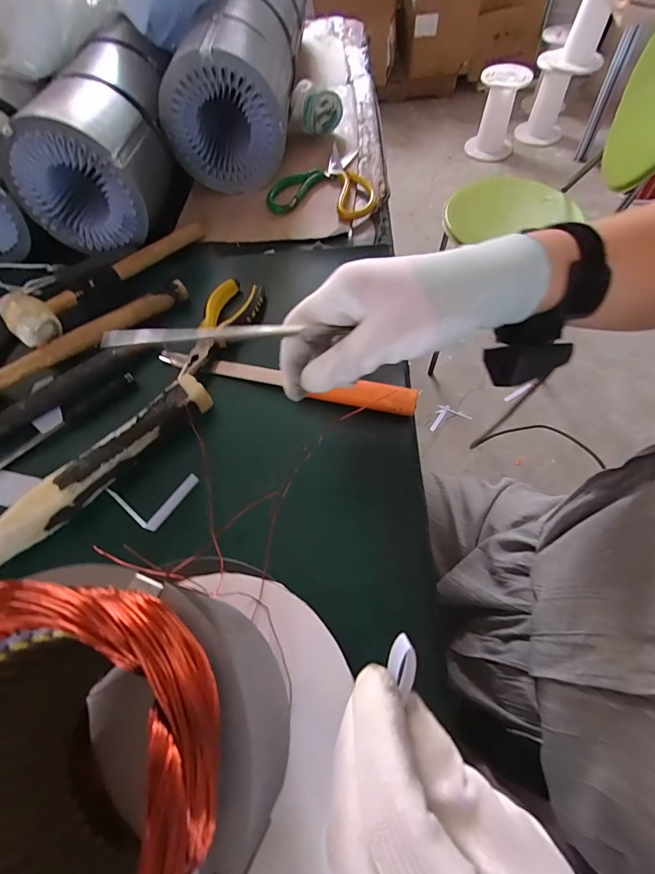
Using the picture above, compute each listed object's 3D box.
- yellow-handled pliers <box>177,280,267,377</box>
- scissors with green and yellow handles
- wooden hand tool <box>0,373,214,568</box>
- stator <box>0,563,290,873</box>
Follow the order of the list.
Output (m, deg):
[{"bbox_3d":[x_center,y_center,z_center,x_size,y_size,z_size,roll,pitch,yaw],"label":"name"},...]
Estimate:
[{"bbox_3d":[-0.108,-0.111,0.409,0.052,0.025,0.142,10,63,9],"label":"yellow-handled pliers"},{"bbox_3d":[0.008,-0.368,0.554,0.144,0.021,0.175,14,64,12],"label":"scissors with green and yellow handles"},{"bbox_3d":[-0.235,0.060,0.327,0.322,0.037,0.030,-42,67,-17],"label":"wooden hand tool"},{"bbox_3d":[-0.095,0.142,0.173,0.135,0.138,0.135,-2,62,3],"label":"stator"}]

